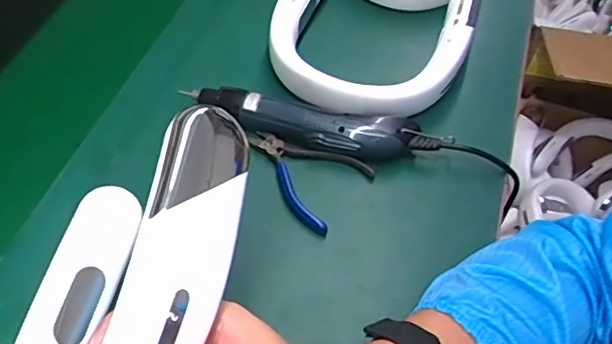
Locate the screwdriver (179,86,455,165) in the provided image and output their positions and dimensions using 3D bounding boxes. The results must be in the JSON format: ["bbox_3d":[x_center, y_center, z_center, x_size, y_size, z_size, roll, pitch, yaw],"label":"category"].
[{"bbox_3d":[0.005,-0.043,0.522,0.241,0.035,0.040,11,56,6],"label":"screwdriver"}]

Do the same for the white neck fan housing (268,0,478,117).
[{"bbox_3d":[0.065,-0.143,0.569,0.191,0.040,0.195,17,57,10],"label":"white neck fan housing"}]

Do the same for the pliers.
[{"bbox_3d":[-0.005,-0.001,0.507,0.108,0.010,0.082,31,61,18],"label":"pliers"}]

